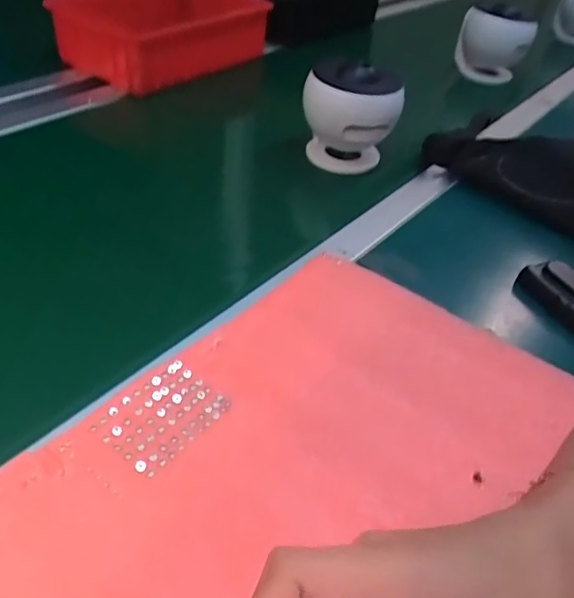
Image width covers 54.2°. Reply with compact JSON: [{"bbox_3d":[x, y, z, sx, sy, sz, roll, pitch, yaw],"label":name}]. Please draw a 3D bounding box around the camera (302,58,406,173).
[{"bbox_3d":[0.072,-0.217,0.668,0.110,0.125,0.108,9,40,2],"label":"camera"}]

